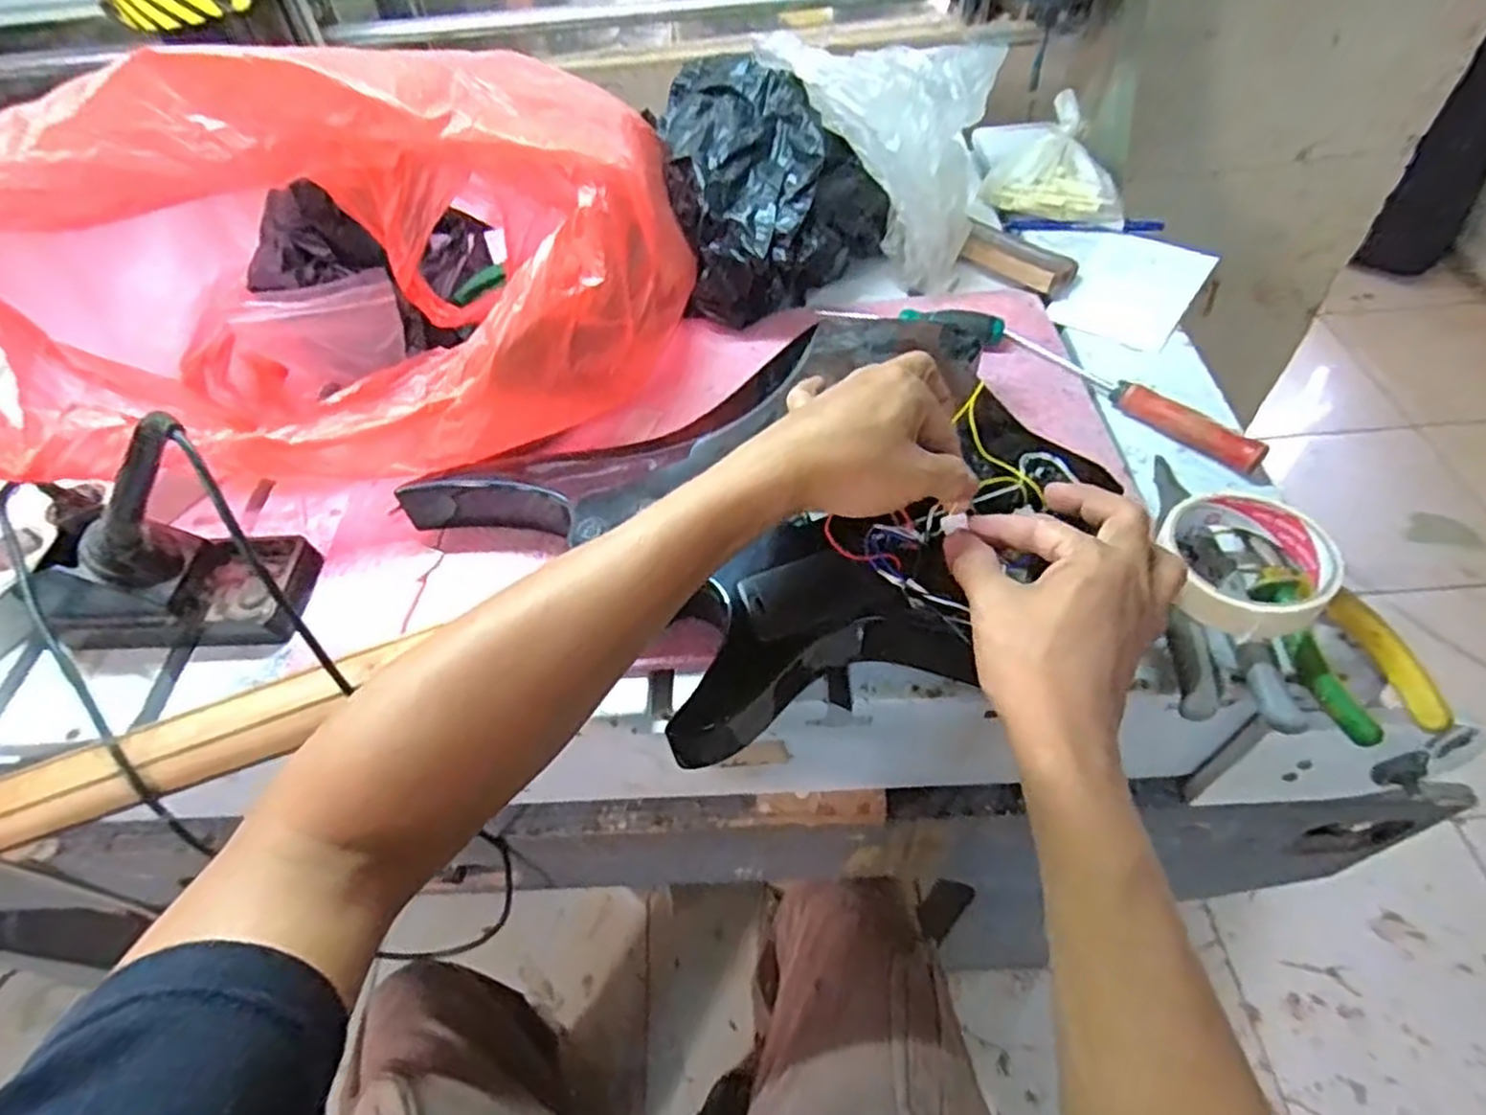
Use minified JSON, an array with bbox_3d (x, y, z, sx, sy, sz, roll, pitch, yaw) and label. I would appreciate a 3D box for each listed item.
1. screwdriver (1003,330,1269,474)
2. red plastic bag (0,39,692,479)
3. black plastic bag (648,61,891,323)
[{"bbox_3d":[0.278,-0.124,0.549,0.021,0.024,0.201,-32,57,-18],"label":"screwdriver"},{"bbox_3d":[-0.274,-0.220,0.516,0.441,0.208,0.340,-5,53,1],"label":"red plastic bag"},{"bbox_3d":[0.025,-0.302,0.618,0.180,0.136,0.192,-1,53,4],"label":"black plastic bag"}]

